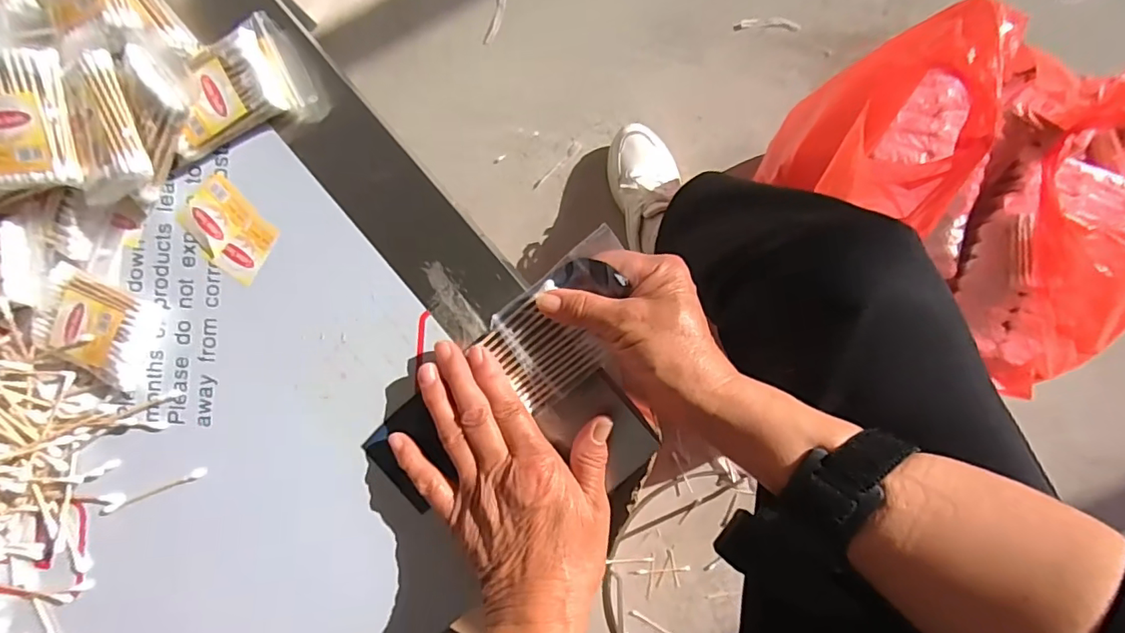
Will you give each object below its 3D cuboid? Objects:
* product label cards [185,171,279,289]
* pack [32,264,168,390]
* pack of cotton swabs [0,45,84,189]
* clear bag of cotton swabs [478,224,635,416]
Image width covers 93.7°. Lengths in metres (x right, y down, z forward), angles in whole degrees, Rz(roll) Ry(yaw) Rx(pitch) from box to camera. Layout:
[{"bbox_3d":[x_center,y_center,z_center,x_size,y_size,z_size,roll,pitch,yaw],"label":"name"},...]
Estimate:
[{"bbox_3d":[-0.221,-0.058,0.348,0.066,0.004,0.044,41,93,2],"label":"product label cards"},{"bbox_3d":[-0.306,0.008,0.347,0.070,0.020,0.057,25,92,3],"label":"pack"},{"bbox_3d":[-0.320,-0.116,0.309,0.055,0.025,0.079,-4,89,7],"label":"pack of cotton swabs"},{"bbox_3d":[0.005,0.003,0.324,0.102,0.011,0.066,-38,88,3],"label":"clear bag of cotton swabs"}]

